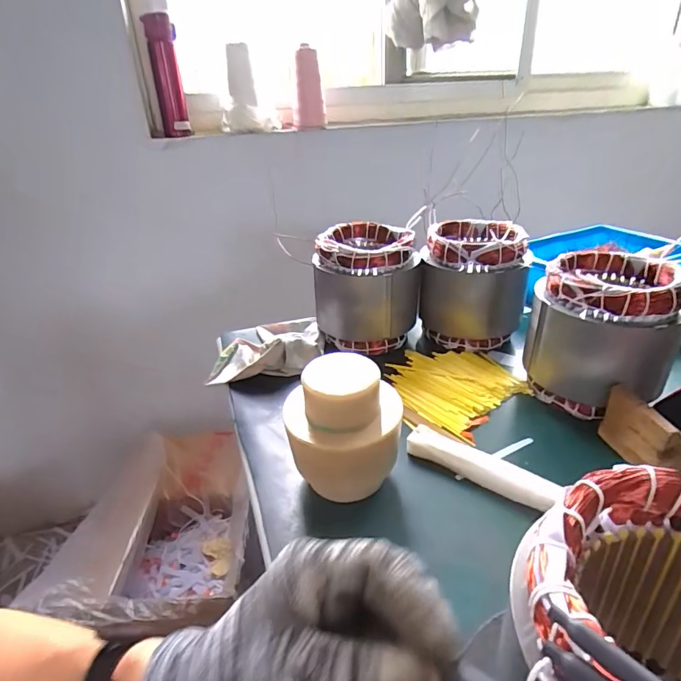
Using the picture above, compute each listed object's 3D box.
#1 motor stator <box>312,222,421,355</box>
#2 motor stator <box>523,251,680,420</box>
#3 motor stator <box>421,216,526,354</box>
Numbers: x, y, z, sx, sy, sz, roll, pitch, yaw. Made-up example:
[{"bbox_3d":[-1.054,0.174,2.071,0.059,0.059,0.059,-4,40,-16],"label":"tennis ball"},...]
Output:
[{"bbox_3d":[0.042,-0.081,0.701,0.154,0.159,0.139,3,29,10],"label":"motor stator"},{"bbox_3d":[0.310,-0.011,0.546,0.152,0.152,0.136,14,33,27],"label":"motor stator"},{"bbox_3d":[0.205,-0.077,0.699,0.143,0.185,0.139,8,30,19],"label":"motor stator"}]

